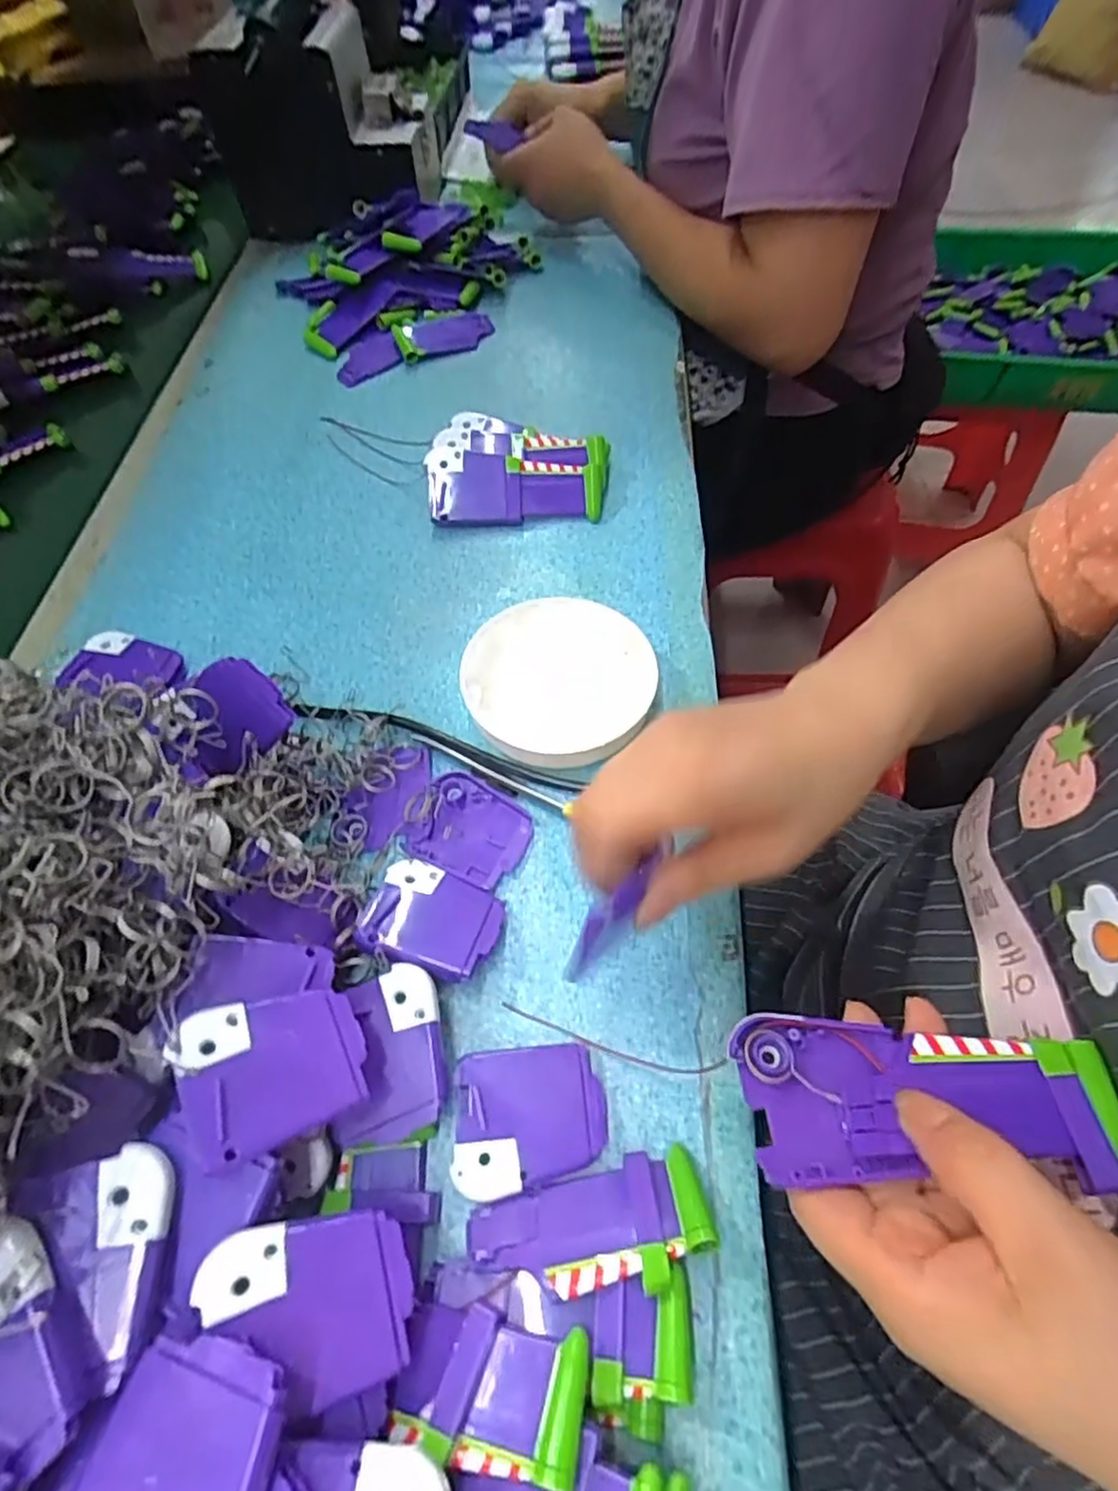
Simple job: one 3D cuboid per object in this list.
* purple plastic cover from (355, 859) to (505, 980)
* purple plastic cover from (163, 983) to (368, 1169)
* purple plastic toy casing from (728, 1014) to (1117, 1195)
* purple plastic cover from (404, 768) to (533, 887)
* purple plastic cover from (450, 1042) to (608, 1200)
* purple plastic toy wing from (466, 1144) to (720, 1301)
[{"bbox_3d":[-0.059,0.082,0.321,0.060,0.011,0.049,19,41,8],"label":"purple plastic cover"},{"bbox_3d":[-0.102,0.115,0.245,0.060,0.004,0.050,-9,57,-33],"label":"purple plastic cover"},{"bbox_3d":[0.123,0.121,0.231,0.119,0.008,0.049,0,58,6],"label":"purple plastic toy casing"},{"bbox_3d":[-0.046,0.042,0.353,0.060,0.009,0.050,23,61,13],"label":"purple plastic cover"},{"bbox_3d":[-0.012,0.154,0.282,0.062,0.012,0.052,-4,58,-3],"label":"purple plastic cover"},{"bbox_3d":[0.012,0.186,0.258,0.088,0.014,0.042,-12,32,-5],"label":"purple plastic toy wing"}]

